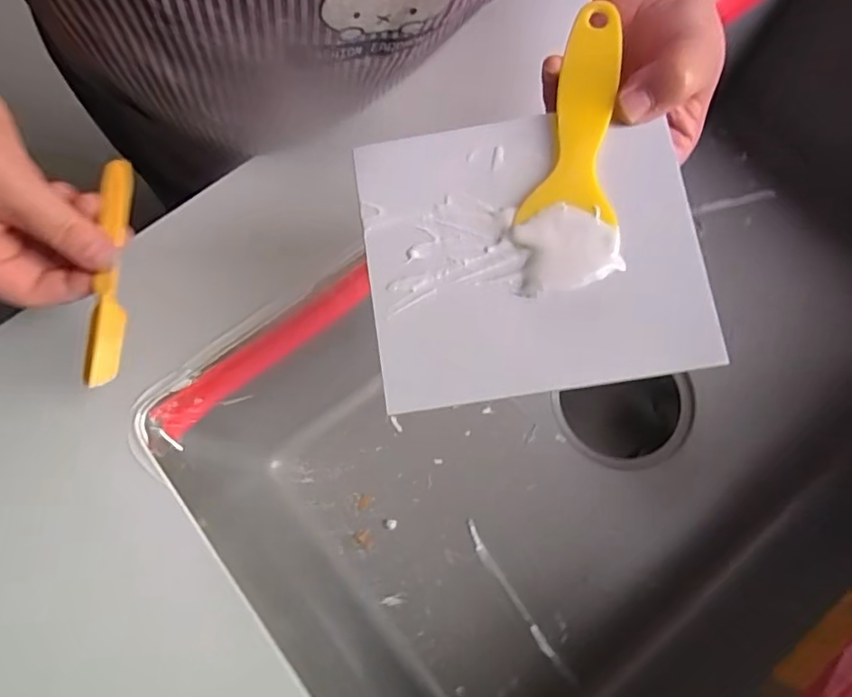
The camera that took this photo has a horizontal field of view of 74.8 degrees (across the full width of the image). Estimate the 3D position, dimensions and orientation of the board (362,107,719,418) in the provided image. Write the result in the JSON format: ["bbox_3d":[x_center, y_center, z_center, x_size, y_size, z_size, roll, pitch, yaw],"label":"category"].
[{"bbox_3d":[0.048,-0.045,0.260,0.149,0.007,0.129,-8,79,2],"label":"board"}]

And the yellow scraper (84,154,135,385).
[{"bbox_3d":[-0.173,-0.043,0.307,0.017,0.005,0.124,5,83,-30],"label":"yellow scraper"}]

